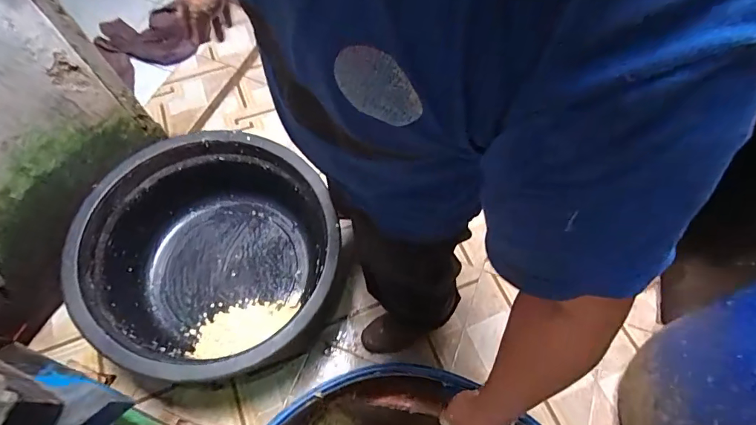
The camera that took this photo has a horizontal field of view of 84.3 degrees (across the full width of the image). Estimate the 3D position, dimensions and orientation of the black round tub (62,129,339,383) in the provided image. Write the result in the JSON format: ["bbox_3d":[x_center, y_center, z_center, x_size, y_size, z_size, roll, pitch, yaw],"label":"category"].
[{"bbox_3d":[-0.447,0.125,1.199,0.653,0.307,0.640,-1,64,2],"label":"black round tub"}]

